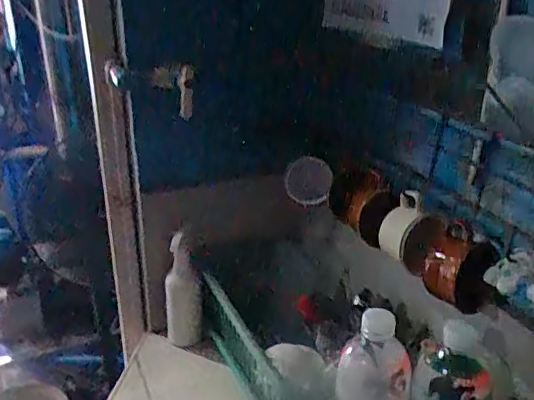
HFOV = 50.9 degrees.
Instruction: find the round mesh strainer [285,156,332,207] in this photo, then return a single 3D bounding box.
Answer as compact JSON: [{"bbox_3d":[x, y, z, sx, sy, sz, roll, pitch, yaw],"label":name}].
[{"bbox_3d":[0.062,-0.029,0.860,0.083,0.078,0.017,21,31,41],"label":"round mesh strainer"}]

